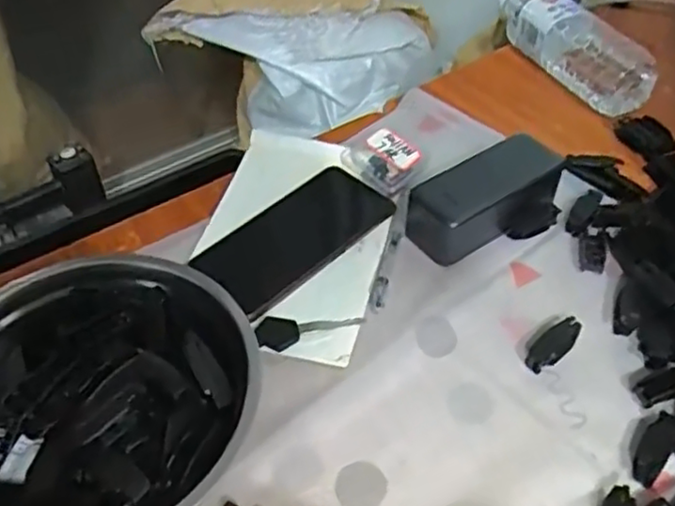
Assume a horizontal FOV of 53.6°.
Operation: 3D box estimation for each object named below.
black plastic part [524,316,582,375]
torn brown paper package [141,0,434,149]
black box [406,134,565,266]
[{"bbox_3d":[0.154,0.065,0.476,0.049,0.014,0.019,-33,55,-26],"label":"black plastic part"},{"bbox_3d":[-0.080,-0.365,1.237,0.494,0.309,0.171,-9,48,-7],"label":"torn brown paper package"},{"bbox_3d":[0.123,-0.044,0.555,0.136,0.054,0.063,-27,52,-22],"label":"black box"}]

